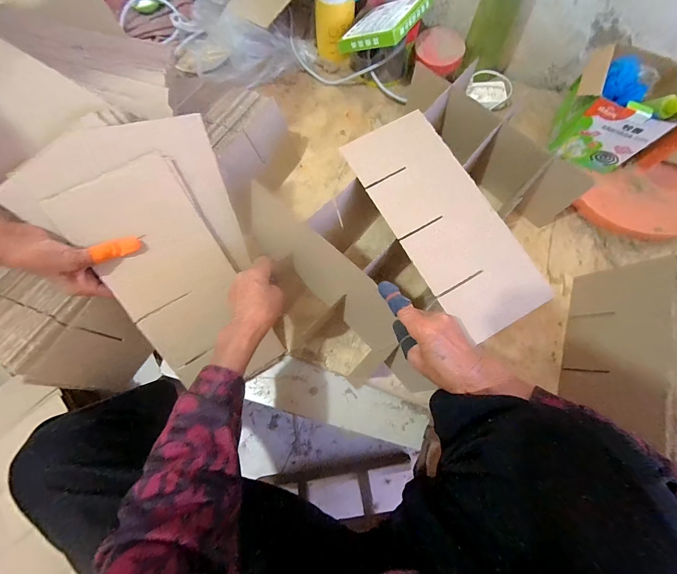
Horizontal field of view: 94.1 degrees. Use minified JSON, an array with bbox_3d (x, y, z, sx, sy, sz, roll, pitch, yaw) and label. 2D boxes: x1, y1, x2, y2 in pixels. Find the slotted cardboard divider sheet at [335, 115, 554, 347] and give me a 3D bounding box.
[{"bbox_3d":[0.156,-0.104,0.472,0.149,0.011,0.354,-28,77,-8],"label":"slotted cardboard divider sheet"}]

